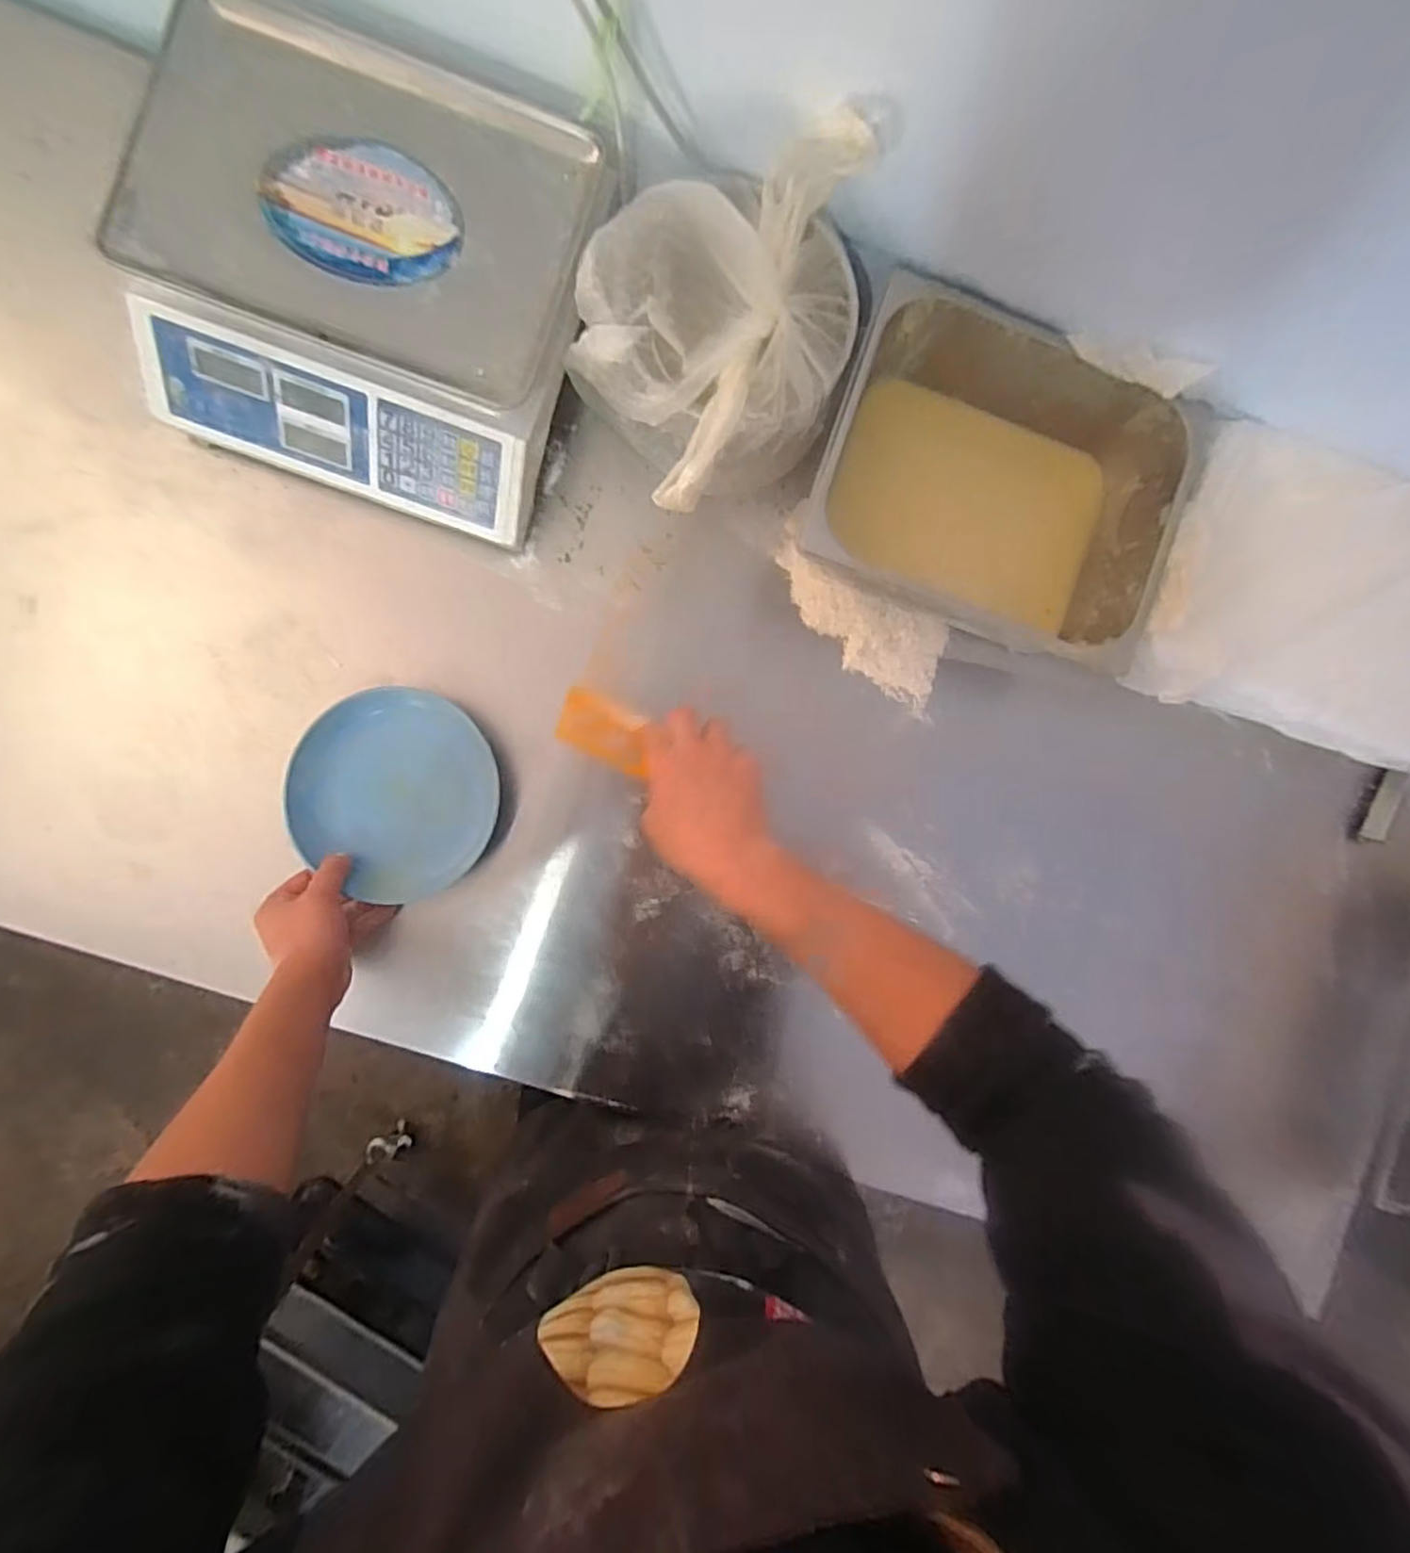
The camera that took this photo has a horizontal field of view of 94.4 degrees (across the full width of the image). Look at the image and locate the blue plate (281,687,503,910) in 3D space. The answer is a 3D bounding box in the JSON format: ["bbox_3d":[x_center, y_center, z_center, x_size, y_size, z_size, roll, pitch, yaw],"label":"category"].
[{"bbox_3d":[-0.284,0.016,0.600,0.185,0.029,0.186,0,91,-5],"label":"blue plate"}]

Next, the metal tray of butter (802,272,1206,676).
[{"bbox_3d":[0.265,-0.265,0.633,0.324,0.139,0.267,18,90,-5],"label":"metal tray of butter"}]

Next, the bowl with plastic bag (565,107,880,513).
[{"bbox_3d":[0.017,-0.359,0.558,0.240,0.183,0.201,-33,94,-4],"label":"bowl with plastic bag"}]

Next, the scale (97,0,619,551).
[{"bbox_3d":[-0.277,-0.412,0.558,0.337,0.128,0.316,18,90,-5],"label":"scale"}]

